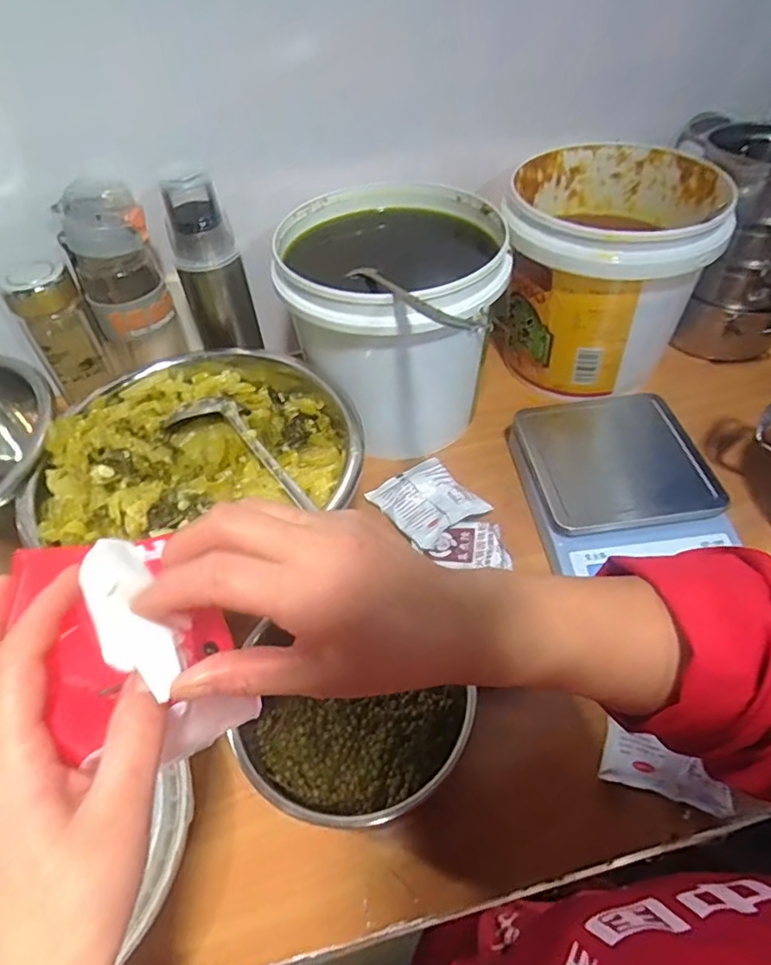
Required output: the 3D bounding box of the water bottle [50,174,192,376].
[{"bbox_3d":[-0.260,-0.193,0.582,0.079,0.200,0.079,-22,51,-15],"label":"water bottle"}]

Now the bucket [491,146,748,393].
[{"bbox_3d":[0.233,-0.228,0.631,0.205,0.185,0.209,17,52,17],"label":"bucket"}]

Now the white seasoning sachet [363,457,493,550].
[{"bbox_3d":[0.039,0.016,0.547,0.075,0.017,0.093,-30,54,-21],"label":"white seasoning sachet"}]

